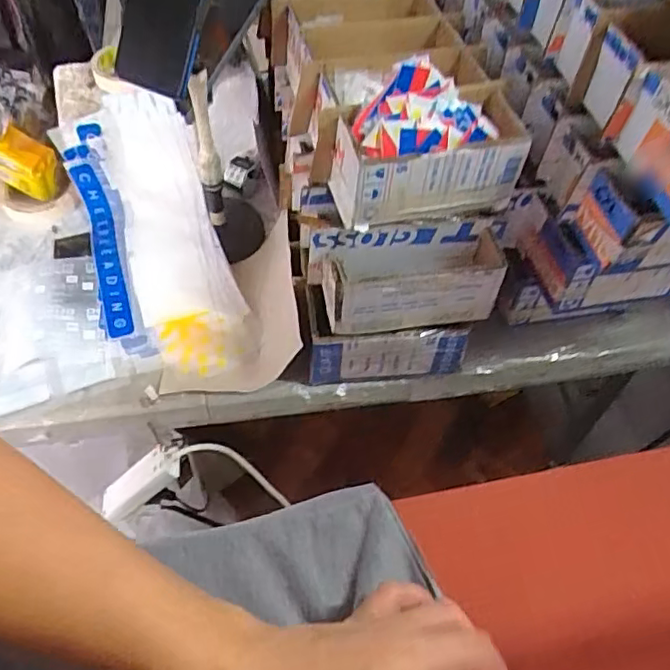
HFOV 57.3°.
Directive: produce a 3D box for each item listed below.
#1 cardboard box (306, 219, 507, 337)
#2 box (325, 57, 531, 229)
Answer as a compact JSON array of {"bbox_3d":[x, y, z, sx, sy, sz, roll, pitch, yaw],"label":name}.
[{"bbox_3d":[0.066,-0.051,0.564,0.175,0.082,0.070,-3,53,-6],"label":"cardboard box"},{"bbox_3d":[0.077,-0.162,0.531,0.163,0.097,0.083,-10,54,-11],"label":"box"}]

